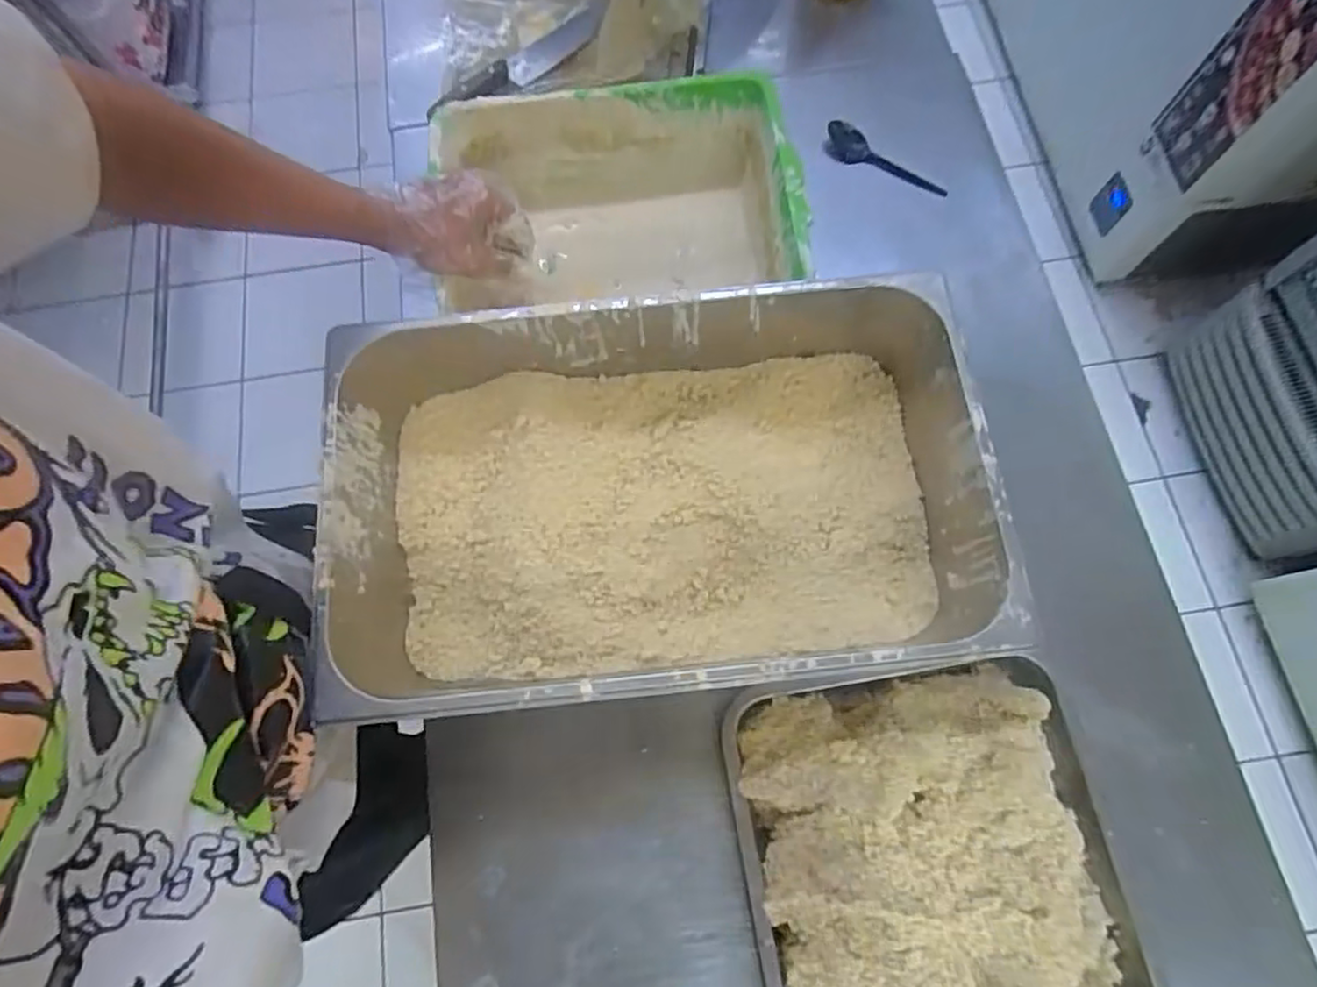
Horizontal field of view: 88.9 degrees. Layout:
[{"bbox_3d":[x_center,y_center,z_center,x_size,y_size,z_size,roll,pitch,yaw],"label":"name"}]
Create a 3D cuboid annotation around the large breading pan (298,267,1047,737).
[{"bbox_3d":[0.000,0.005,0.588,0.516,0.138,0.319,-7,73,0],"label":"large breading pan"}]

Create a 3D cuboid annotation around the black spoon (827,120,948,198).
[{"bbox_3d":[0.269,-0.394,0.792,0.153,0.017,0.040,25,116,8],"label":"black spoon"}]

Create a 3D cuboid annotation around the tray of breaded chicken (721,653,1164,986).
[{"bbox_3d":[0.229,0.336,0.506,0.300,0.104,0.359,-9,73,-1],"label":"tray of breaded chicken"}]

